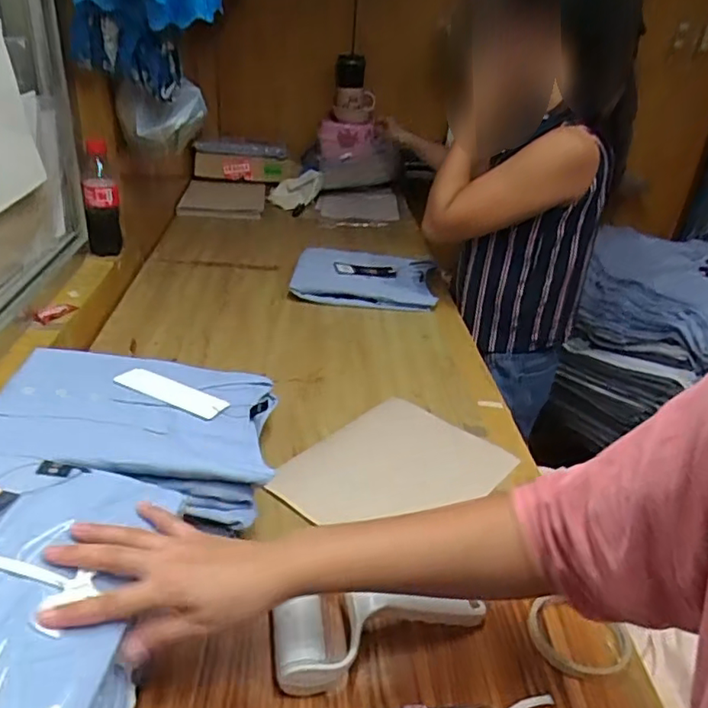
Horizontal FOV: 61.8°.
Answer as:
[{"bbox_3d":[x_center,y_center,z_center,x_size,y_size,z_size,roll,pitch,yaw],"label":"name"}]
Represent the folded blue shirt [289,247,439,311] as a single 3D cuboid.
[{"bbox_3d":[0.026,-0.158,1.172,0.270,0.045,0.213,4,31,-2],"label":"folded blue shirt"}]

